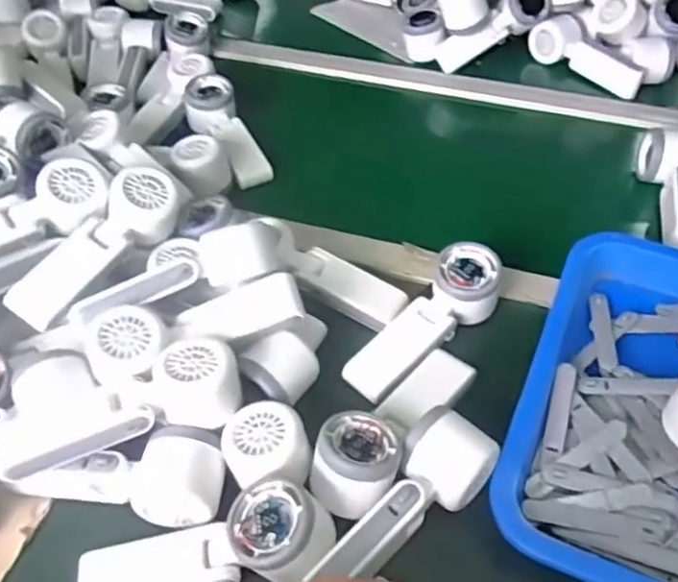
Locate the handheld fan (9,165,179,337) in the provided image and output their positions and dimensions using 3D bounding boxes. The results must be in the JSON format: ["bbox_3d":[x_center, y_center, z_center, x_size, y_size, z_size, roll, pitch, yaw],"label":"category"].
[{"bbox_3d":[-0.197,-0.042,0.530,0.054,0.045,0.160,23,51,21],"label":"handheld fan"}]

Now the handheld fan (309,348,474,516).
[{"bbox_3d":[0.042,0.098,0.489,0.056,0.042,0.160,29,39,25],"label":"handheld fan"}]

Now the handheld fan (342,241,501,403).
[{"bbox_3d":[0.074,0.030,0.559,0.165,0.047,0.050,-42,58,-17],"label":"handheld fan"}]

